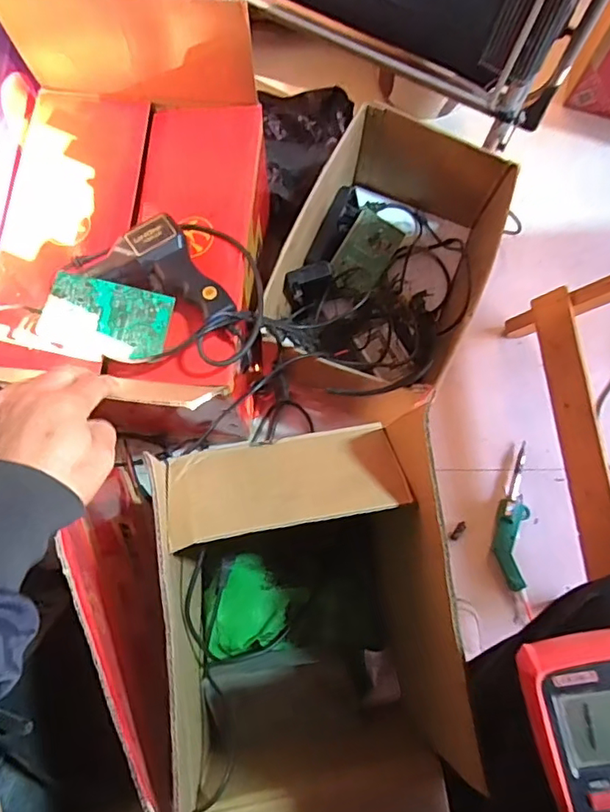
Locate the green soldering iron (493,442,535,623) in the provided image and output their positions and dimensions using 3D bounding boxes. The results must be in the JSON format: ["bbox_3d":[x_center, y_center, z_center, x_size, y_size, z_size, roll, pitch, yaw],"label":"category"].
[{"bbox_3d":[0.320,0.186,0.826,0.055,0.019,0.254,4,75,0],"label":"green soldering iron"}]

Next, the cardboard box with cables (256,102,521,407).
[{"bbox_3d":[0.119,-0.192,0.824,0.267,0.191,0.403,23,76,5],"label":"cardboard box with cables"}]

